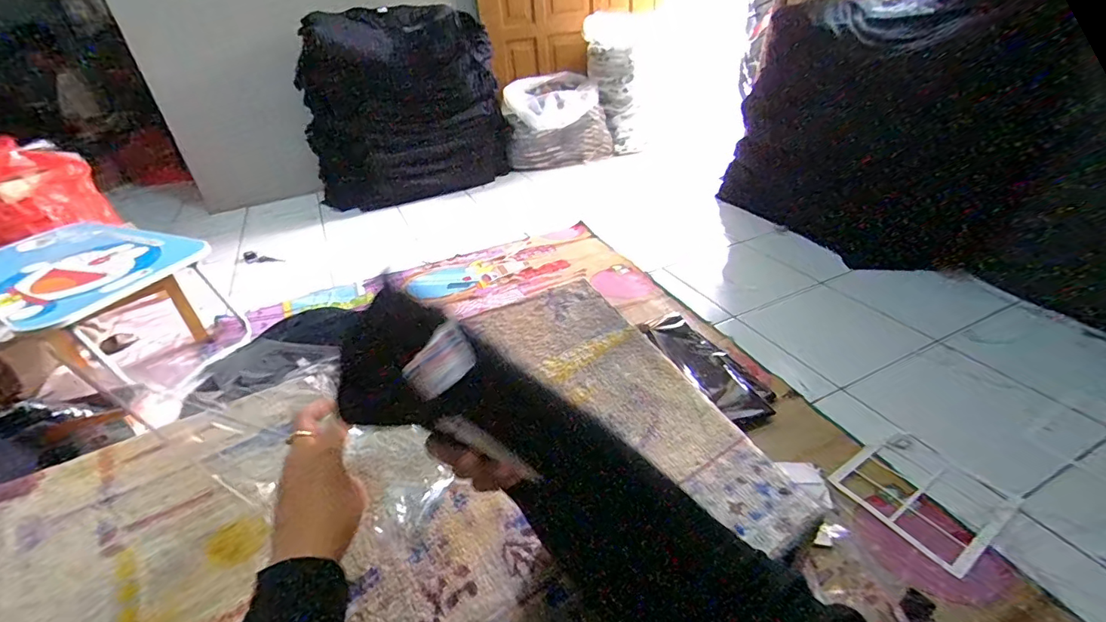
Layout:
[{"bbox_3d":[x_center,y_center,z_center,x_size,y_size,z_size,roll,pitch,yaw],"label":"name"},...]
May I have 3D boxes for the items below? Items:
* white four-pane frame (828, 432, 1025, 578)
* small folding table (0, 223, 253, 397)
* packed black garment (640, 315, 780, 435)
[{"bbox_3d":[0.603,0.293,0.784,0.206,0.017,0.205,-21,37,-22],"label":"white four-pane frame"},{"bbox_3d":[-1.161,-0.002,1.240,0.639,0.273,0.388,11,37,23],"label":"small folding table"},{"bbox_3d":[0.341,0.118,1.076,0.147,0.062,0.340,-25,53,-27],"label":"packed black garment"}]

